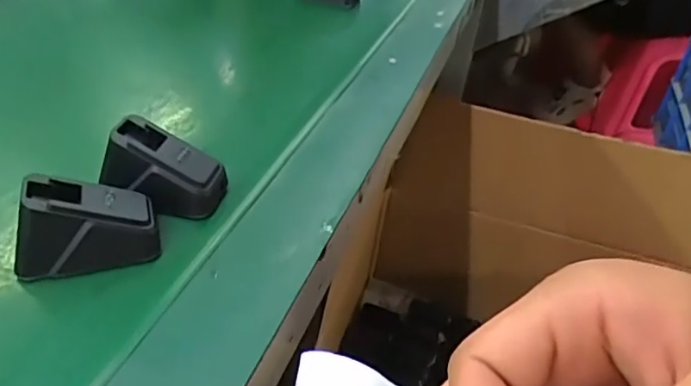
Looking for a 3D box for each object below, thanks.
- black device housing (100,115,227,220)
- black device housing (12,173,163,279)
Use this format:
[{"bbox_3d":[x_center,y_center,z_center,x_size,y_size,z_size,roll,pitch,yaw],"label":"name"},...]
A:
[{"bbox_3d":[-0.104,-0.015,0.338,0.067,0.038,0.043,8,38,2],"label":"black device housing"},{"bbox_3d":[-0.133,0.015,0.295,0.068,0.037,0.037,-8,40,-17],"label":"black device housing"}]

